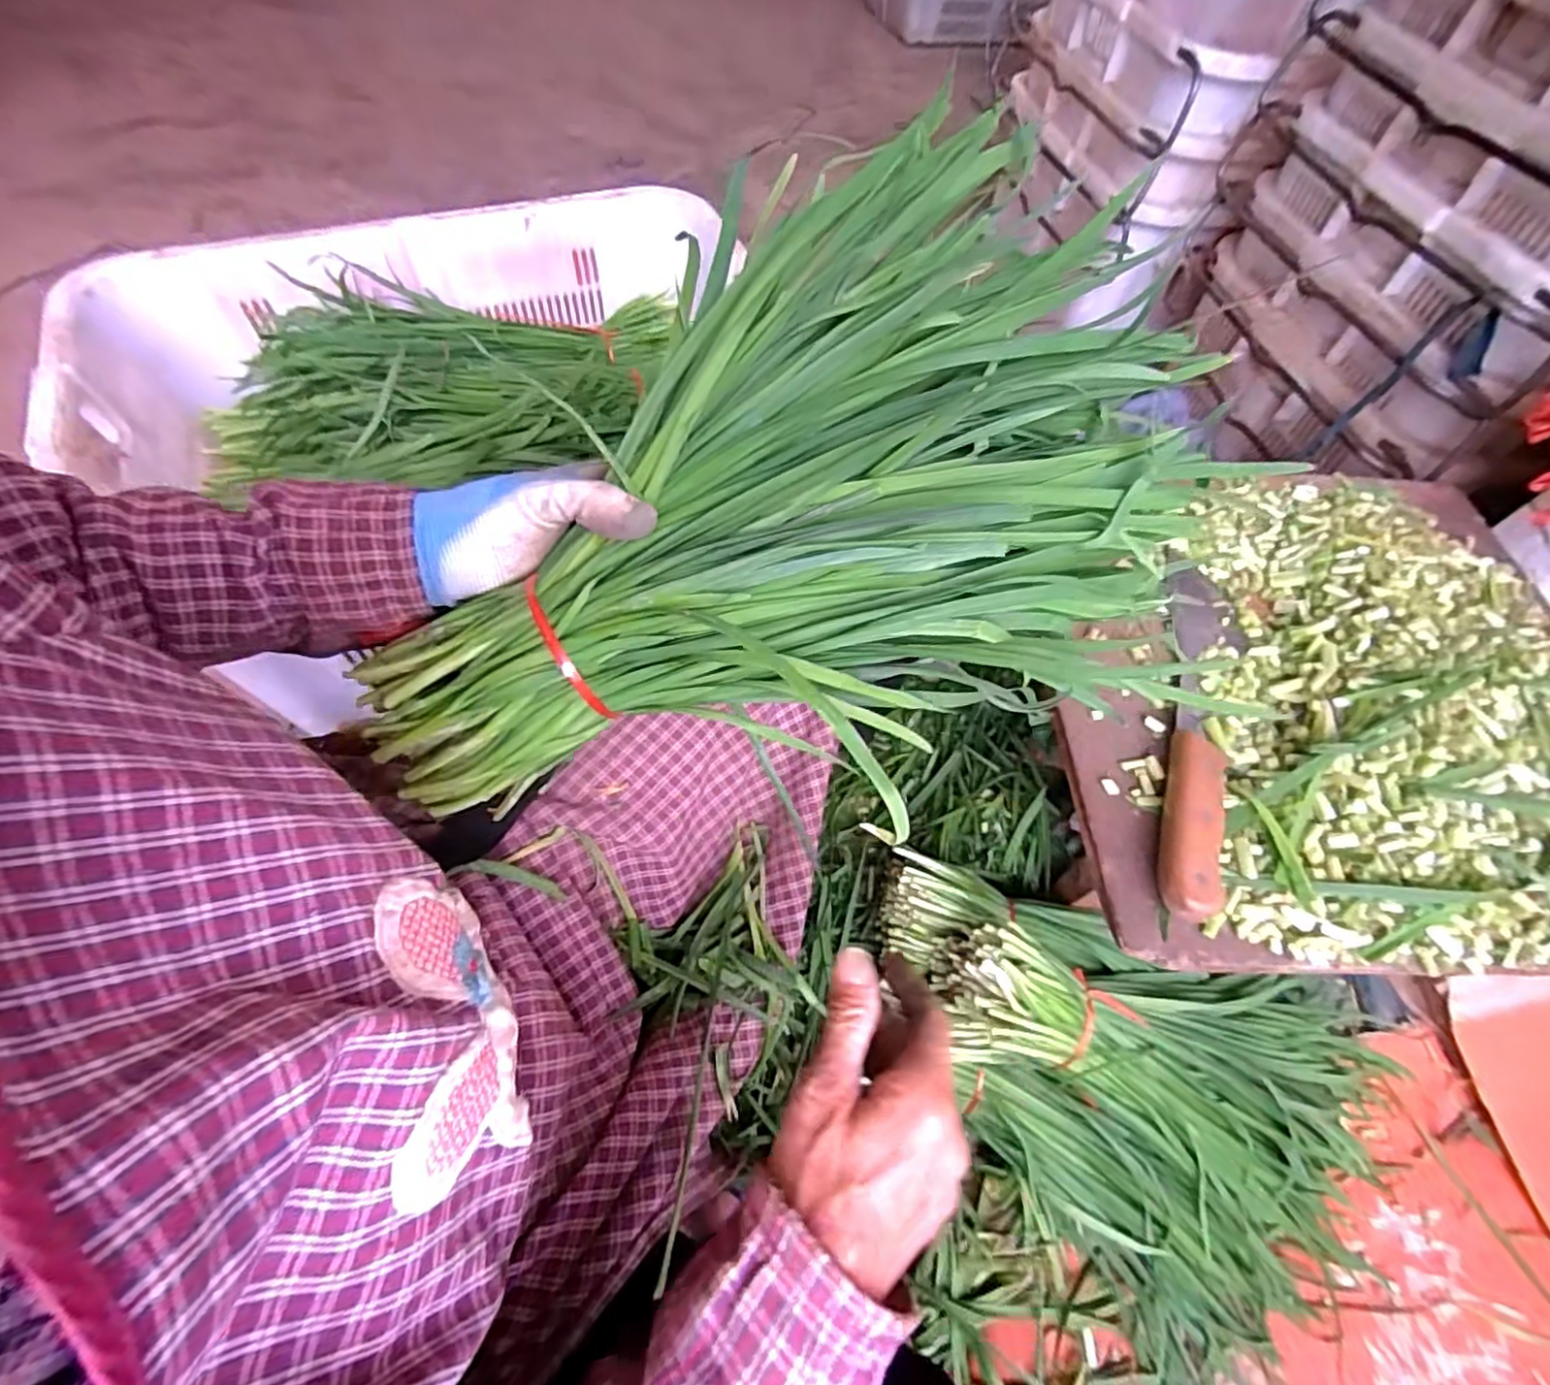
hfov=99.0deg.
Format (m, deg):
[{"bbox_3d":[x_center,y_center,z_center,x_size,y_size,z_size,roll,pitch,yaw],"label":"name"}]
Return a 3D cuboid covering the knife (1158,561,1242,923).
[{"bbox_3d":[0.286,0.016,0.441,0.045,0.021,0.290,20,59,7],"label":"knife"}]

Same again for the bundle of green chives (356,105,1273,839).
[{"bbox_3d":[-0.005,-0.092,0.323,0.406,0.201,0.238,-10,56,-9],"label":"bundle of green chives"}]

